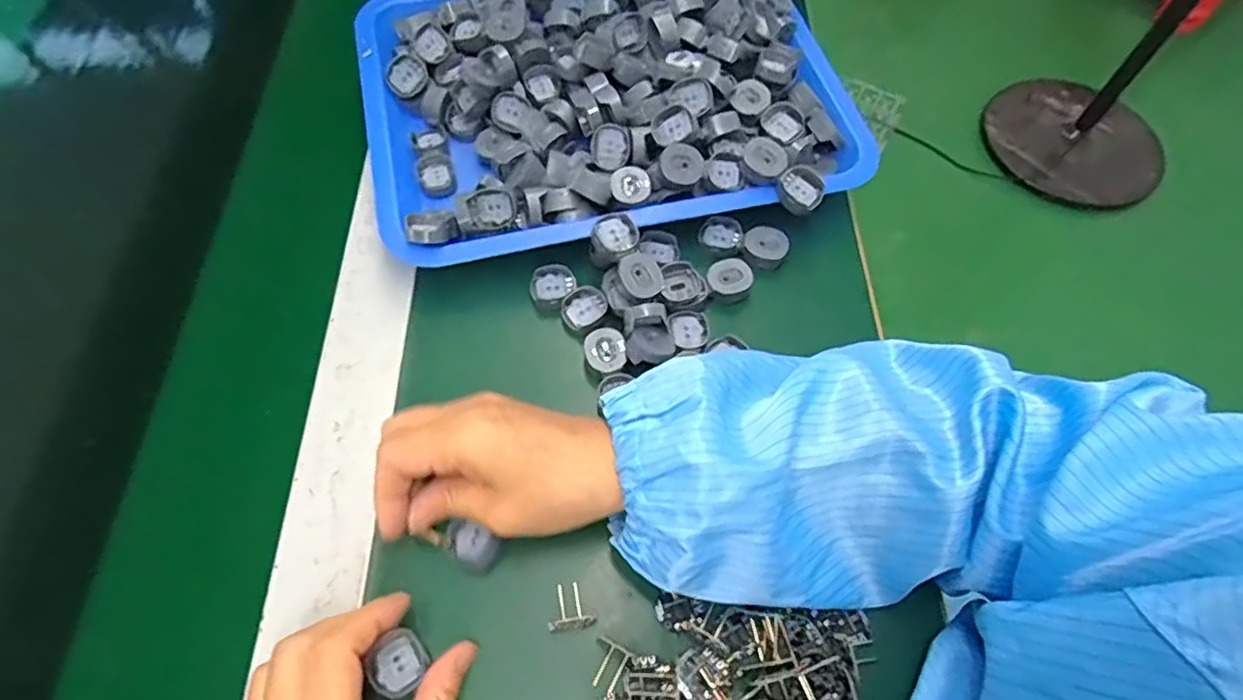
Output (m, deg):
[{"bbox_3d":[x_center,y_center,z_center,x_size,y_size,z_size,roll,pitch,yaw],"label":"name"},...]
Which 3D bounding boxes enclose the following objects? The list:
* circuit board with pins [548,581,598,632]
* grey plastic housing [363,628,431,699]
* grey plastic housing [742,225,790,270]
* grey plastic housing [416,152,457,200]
[{"bbox_3d":[-0.026,0.129,0.318,0.023,0.011,0.023,-11,63,-8],"label":"circuit board with pins"},{"bbox_3d":[-0.104,0.149,0.298,0.027,0.010,0.026,-26,53,-37],"label":"grey plastic housing"},{"bbox_3d":[0.096,-0.069,0.420,0.028,0.010,0.027,22,63,9],"label":"grey plastic housing"},{"bbox_3d":[-0.129,-0.122,0.438,0.024,0.012,0.032,-17,64,-11],"label":"grey plastic housing"}]

